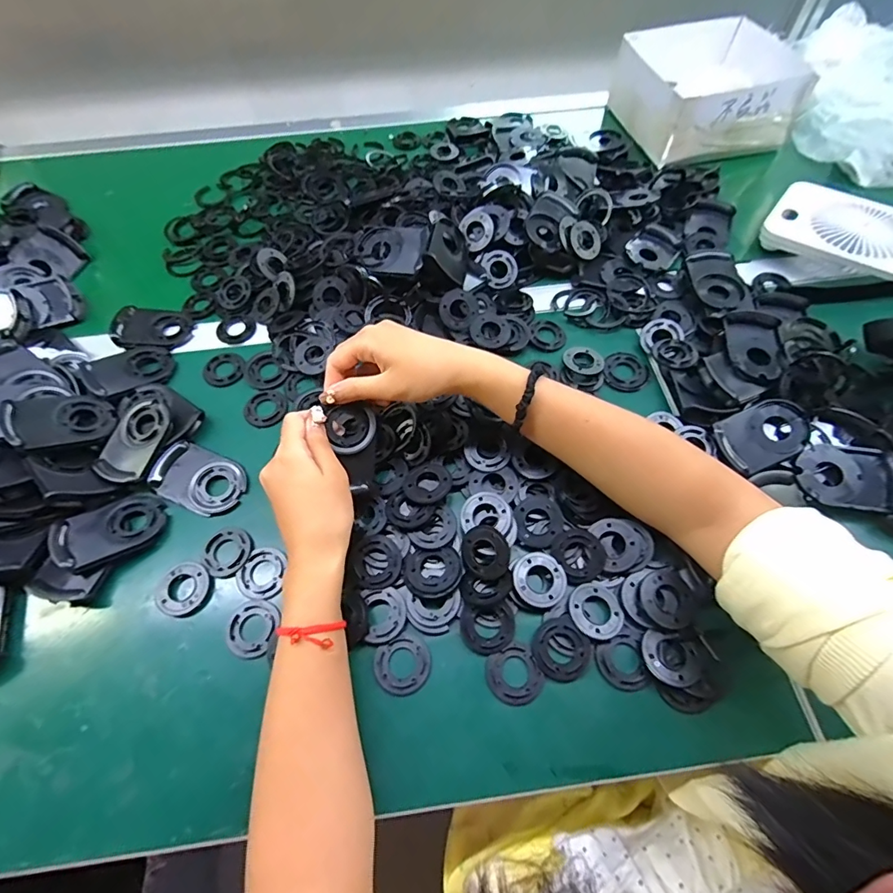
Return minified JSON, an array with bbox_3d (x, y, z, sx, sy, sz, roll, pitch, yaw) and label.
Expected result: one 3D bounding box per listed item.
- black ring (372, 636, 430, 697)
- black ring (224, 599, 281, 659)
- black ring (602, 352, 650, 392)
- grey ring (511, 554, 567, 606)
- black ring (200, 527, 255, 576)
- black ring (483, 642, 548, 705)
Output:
[{"bbox_3d":[-0.034,0.172,0.355,0.043,0.004,0.039,-23,63,-11],"label":"black ring"},{"bbox_3d":[-0.160,0.150,0.371,0.043,0.004,0.043,0,61,1],"label":"black ring"},{"bbox_3d":[0.196,-0.082,0.494,0.049,0.011,0.052,0,61,1],"label":"black ring"},{"bbox_3d":[0.078,0.112,0.378,0.044,0.006,0.043,0,61,1],"label":"grey ring"},{"bbox_3d":[-0.196,0.093,0.402,0.044,0.004,0.042,0,61,1],"label":"black ring"},{"bbox_3d":[0.053,0.178,0.351,0.041,0.005,0.041,0,61,1],"label":"black ring"}]

